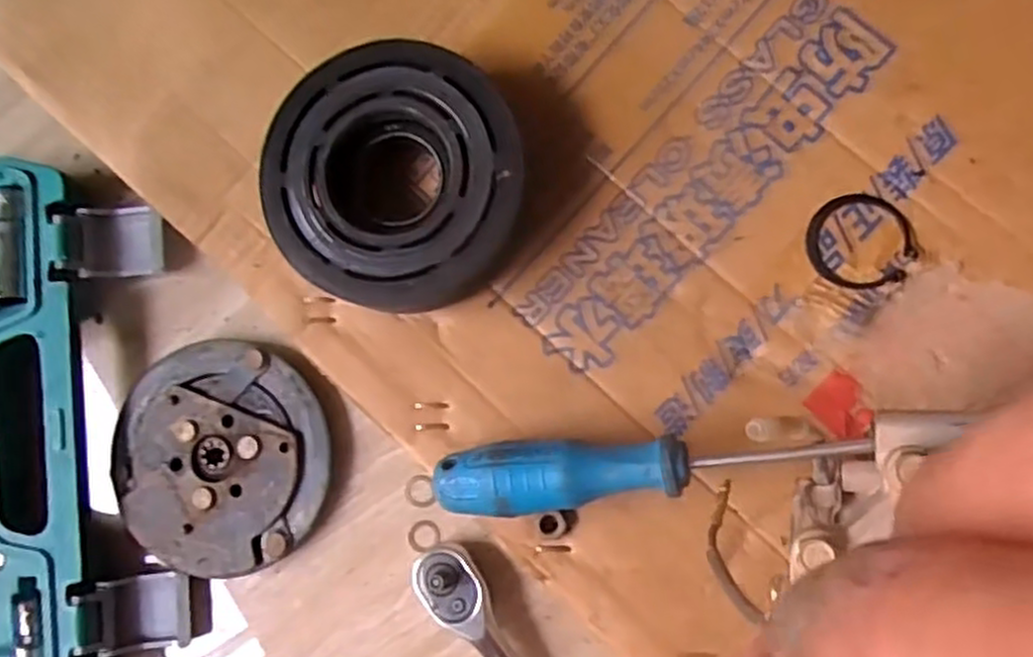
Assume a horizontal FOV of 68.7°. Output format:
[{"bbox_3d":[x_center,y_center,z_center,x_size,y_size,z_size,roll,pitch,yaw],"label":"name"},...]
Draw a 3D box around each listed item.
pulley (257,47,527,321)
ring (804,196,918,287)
[{"bbox_3d":[-0.045,-0.059,0.303,0.098,0.036,0.099,-1,86,9],"label":"pulley"},{"bbox_3d":[0.135,-0.034,0.296,0.039,0.004,0.037,-1,86,9],"label":"ring"}]

